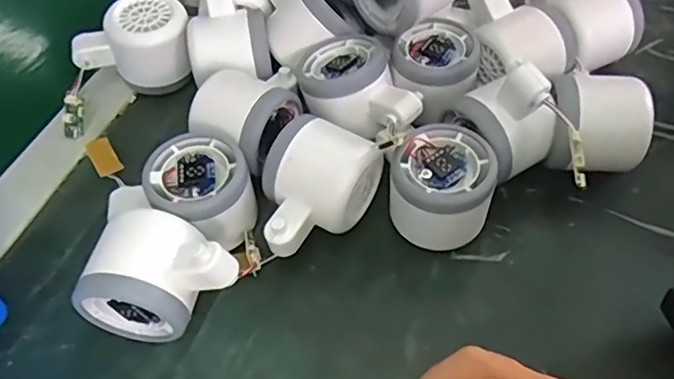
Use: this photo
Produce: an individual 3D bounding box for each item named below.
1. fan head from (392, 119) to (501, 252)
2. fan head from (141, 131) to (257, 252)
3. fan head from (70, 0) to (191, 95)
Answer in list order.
[{"bbox_3d":[0.060,0.004,0.337,0.056,0.051,0.064,15,56,13],"label":"fan head"},{"bbox_3d":[-0.080,0.005,0.345,0.055,0.051,0.063,-29,58,-18],"label":"fan head"},{"bbox_3d":[-0.149,-0.109,0.428,0.083,0.054,0.058,1,54,3],"label":"fan head"}]

